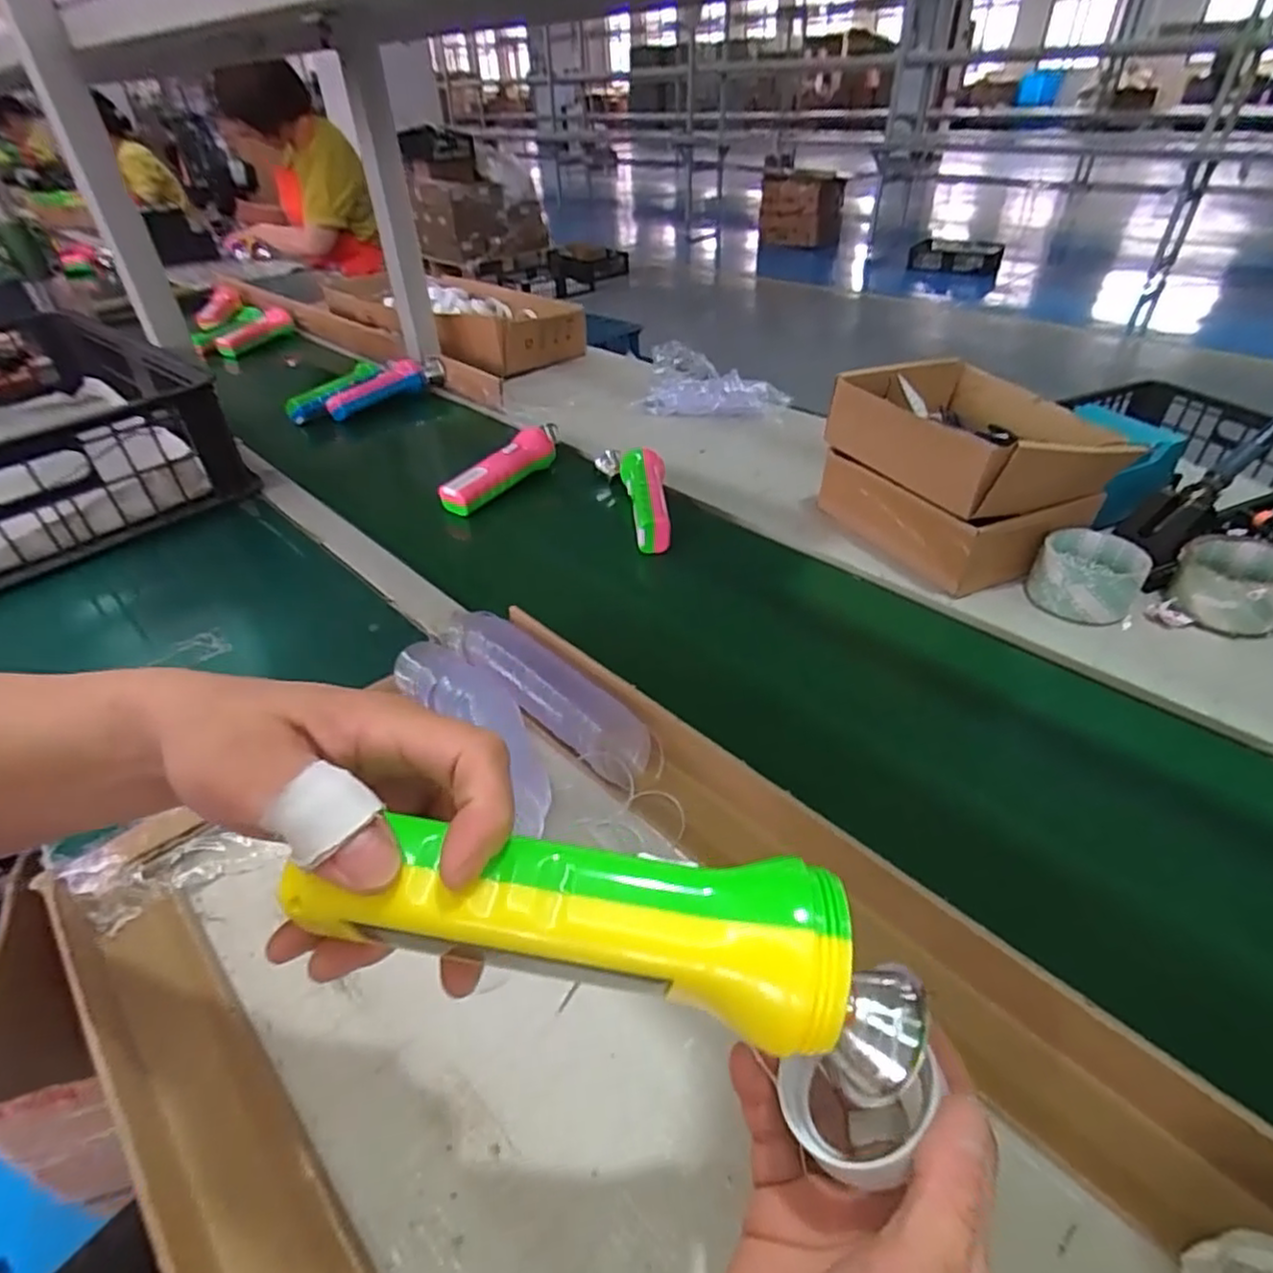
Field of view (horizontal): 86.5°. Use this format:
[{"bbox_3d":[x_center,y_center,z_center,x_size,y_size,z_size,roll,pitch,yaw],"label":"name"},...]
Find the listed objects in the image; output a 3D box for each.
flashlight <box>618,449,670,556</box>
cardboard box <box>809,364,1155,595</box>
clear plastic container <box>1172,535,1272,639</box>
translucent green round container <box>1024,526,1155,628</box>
[{"bbox_3d":[0.008,-0.154,0.756,0.052,0.055,0.163,-2,40,1],"label":"flashlight"},{"bbox_3d":[0.337,-0.174,0.694,0.218,0.145,0.225,-18,42,-17],"label":"cardboard box"},{"bbox_3d":[0.522,-0.045,0.592,0.084,0.052,0.086,-2,40,2],"label":"clear plastic container"},{"bbox_3d":[0.407,-0.056,0.614,0.083,0.051,0.090,23,46,28],"label":"translucent green round container"}]

